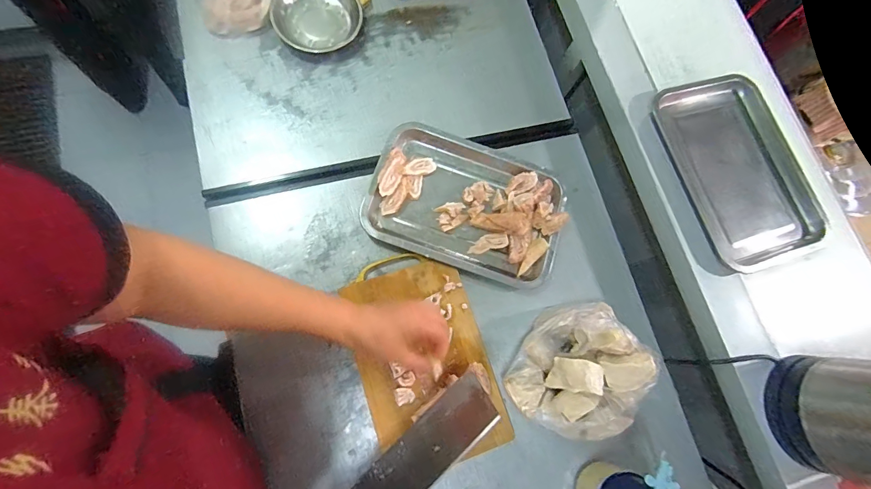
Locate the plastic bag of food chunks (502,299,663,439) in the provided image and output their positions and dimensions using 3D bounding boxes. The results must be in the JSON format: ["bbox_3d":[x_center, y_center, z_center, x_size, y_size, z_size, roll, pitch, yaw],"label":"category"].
[{"bbox_3d":[0.206,0.172,0.530,0.167,0.080,0.186,33,78,5],"label":"plastic bag of food chunks"}]

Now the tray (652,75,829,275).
[{"bbox_3d":[0.507,-0.129,0.632,0.226,0.029,0.301,-17,80,-12],"label":"tray"}]

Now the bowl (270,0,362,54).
[{"bbox_3d":[-0.202,-0.391,0.658,0.144,0.028,0.123,-21,80,-12],"label":"bowl"}]

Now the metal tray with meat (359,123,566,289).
[{"bbox_3d":[0.051,-0.067,0.616,0.311,0.045,0.211,20,75,-2],"label":"metal tray with meat"}]

